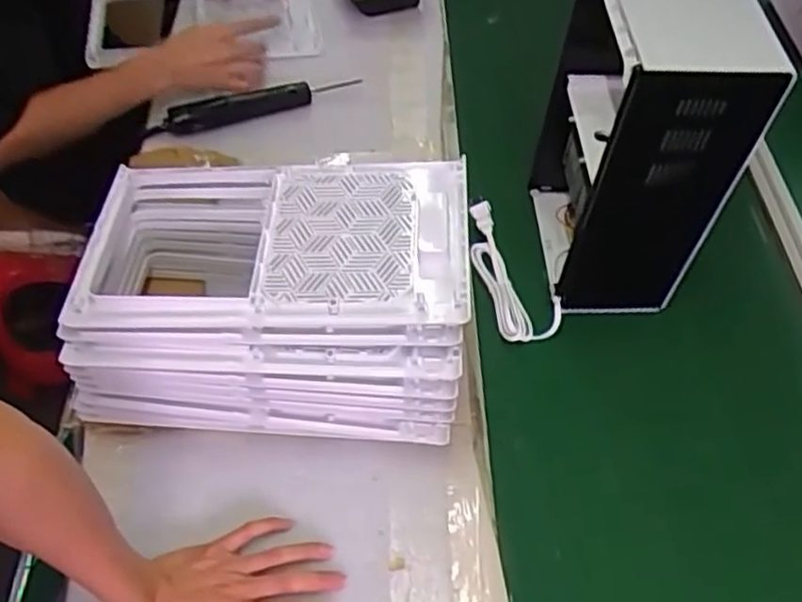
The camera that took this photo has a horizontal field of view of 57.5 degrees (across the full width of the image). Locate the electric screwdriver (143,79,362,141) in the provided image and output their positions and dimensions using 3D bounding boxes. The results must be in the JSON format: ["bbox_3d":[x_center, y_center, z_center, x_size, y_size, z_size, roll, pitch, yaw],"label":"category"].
[{"bbox_3d":[-0.201,-0.271,1.005,0.293,0.043,0.034,-15,55,-14],"label":"electric screwdriver"}]

